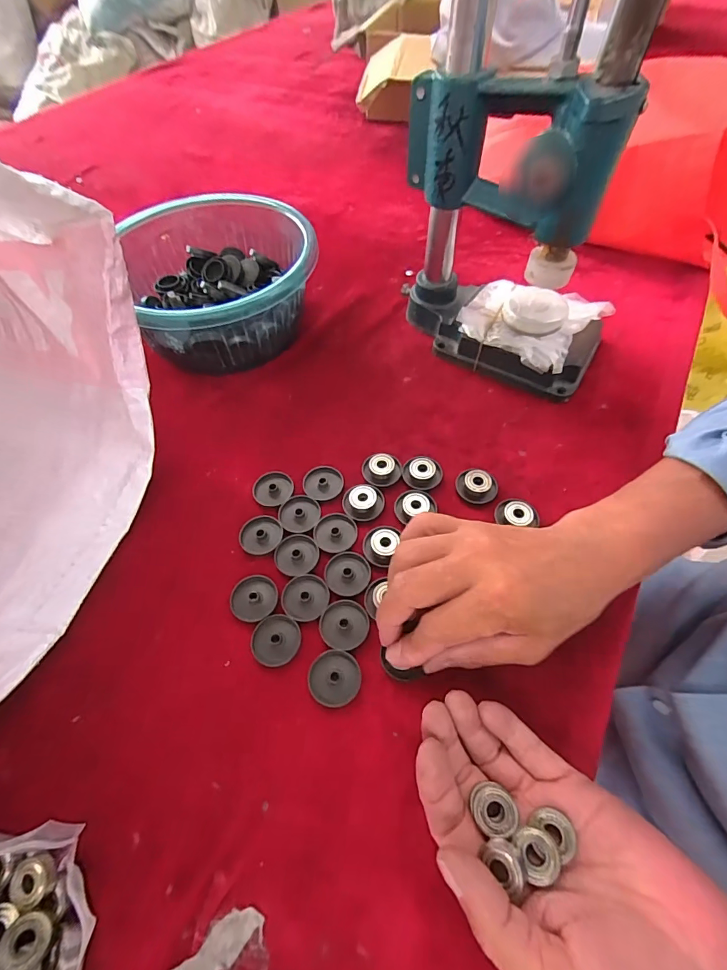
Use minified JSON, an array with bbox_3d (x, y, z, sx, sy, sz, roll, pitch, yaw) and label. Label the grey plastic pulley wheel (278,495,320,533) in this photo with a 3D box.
[{"bbox_3d":[-0.051,0.022,0.336,0.033,0.005,0.032,0,58,1],"label":"grey plastic pulley wheel"}]

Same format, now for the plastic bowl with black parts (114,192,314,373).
[{"bbox_3d":[-0.143,-0.206,0.437,0.187,0.088,0.202,-21,60,-12],"label":"plastic bowl with black parts"}]

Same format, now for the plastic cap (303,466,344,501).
[{"bbox_3d":[-0.034,-0.003,0.352,0.033,0.004,0.034,0,58,1],"label":"plastic cap"}]

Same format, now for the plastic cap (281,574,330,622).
[{"bbox_3d":[-0.042,0.079,0.298,0.033,0.004,0.032,2,58,2],"label":"plastic cap"}]

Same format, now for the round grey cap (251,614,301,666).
[{"bbox_3d":[-0.060,0.105,0.285,0.032,0.007,0.032,0,58,1],"label":"round grey cap"}]

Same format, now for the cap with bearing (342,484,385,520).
[{"bbox_3d":[0.000,0.014,0.337,0.033,0.009,0.029,-2,58,0],"label":"cap with bearing"}]

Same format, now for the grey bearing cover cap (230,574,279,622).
[{"bbox_3d":[-0.079,0.080,0.300,0.033,0.004,0.032,0,58,1],"label":"grey bearing cover cap"}]

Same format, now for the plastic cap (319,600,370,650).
[{"bbox_3d":[-0.013,0.095,0.288,0.033,0.004,0.032,0,58,1],"label":"plastic cap"}]

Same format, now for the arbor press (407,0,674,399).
[{"bbox_3d":[0.135,-0.263,0.298,0.205,0.375,0.120,29,62,18],"label":"arbor press"}]

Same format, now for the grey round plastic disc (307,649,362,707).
[{"bbox_3d":[-0.019,0.125,0.272,0.033,0.007,0.033,0,58,1],"label":"grey round plastic disc"}]

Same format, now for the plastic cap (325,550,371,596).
[{"bbox_3d":[-0.012,0.064,0.307,0.033,0.004,0.033,0,58,1],"label":"plastic cap"}]

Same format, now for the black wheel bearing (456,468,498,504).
[{"bbox_3d":[0.095,-0.002,0.346,0.032,0.010,0.036,27,62,17],"label":"black wheel bearing"}]

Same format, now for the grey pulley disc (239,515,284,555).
[{"bbox_3d":[-0.080,0.038,0.327,0.033,0.004,0.033,0,58,1],"label":"grey pulley disc"}]

